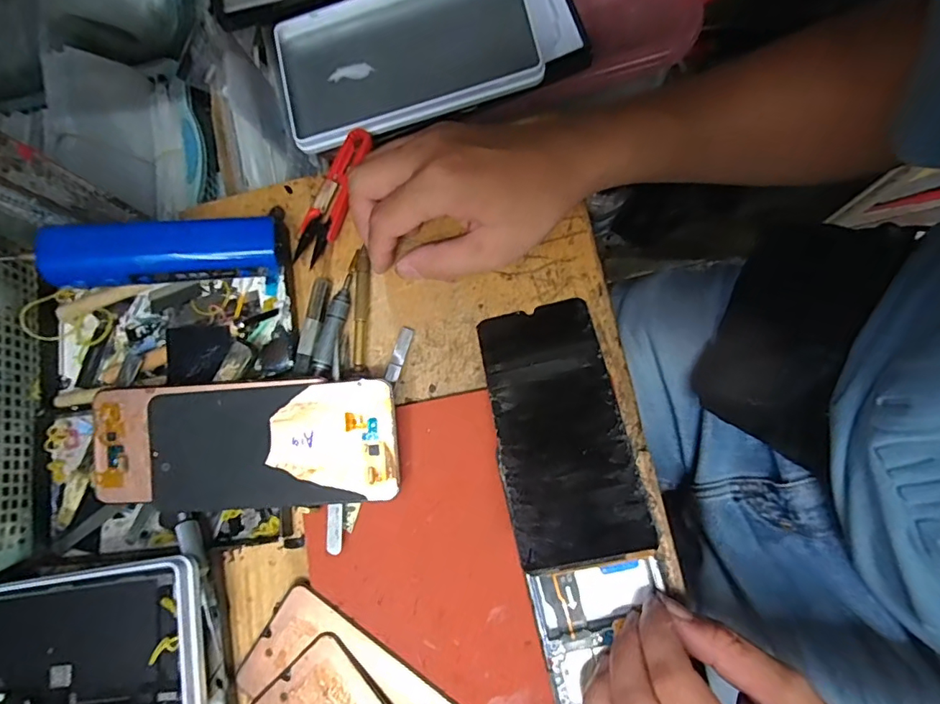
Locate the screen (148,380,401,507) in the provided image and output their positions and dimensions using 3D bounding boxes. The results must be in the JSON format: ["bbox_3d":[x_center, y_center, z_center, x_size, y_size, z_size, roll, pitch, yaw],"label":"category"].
[{"bbox_3d":[-0.118,0.056,0.304,0.151,0.004,0.068,-4,87,5],"label":"screen"}]

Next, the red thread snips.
[{"bbox_3d":[-0.092,-0.106,0.344,0.024,0.009,0.096,16,83,10],"label":"red thread snips"}]

